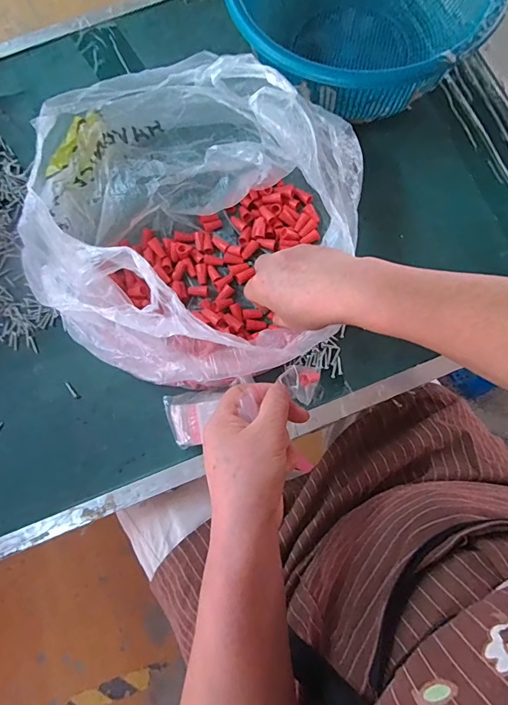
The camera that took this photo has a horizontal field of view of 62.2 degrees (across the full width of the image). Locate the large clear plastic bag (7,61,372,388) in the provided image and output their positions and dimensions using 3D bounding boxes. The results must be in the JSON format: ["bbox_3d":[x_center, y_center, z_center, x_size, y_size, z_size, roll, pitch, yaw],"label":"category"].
[{"bbox_3d":[-0.058,-0.135,0.425,0.312,0.111,0.319,7,78,3],"label":"large clear plastic bag"}]

